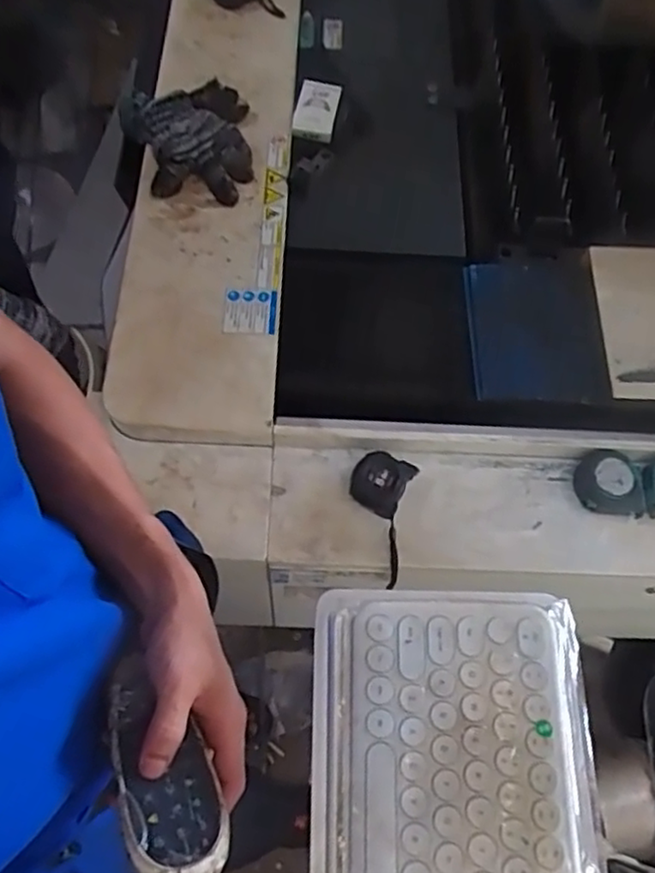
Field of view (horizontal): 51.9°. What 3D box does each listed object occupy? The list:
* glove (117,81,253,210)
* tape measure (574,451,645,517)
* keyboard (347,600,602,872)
[{"bbox_3d":[-0.193,-0.413,0.937,0.167,0.049,0.205,-9,67,-7],"label":"glove"},{"bbox_3d":[0.343,0.057,0.820,0.076,0.047,0.072,8,66,0],"label":"tape measure"},{"bbox_3d":[0.085,0.239,0.384,0.144,0.019,0.282,2,66,-2],"label":"keyboard"}]

